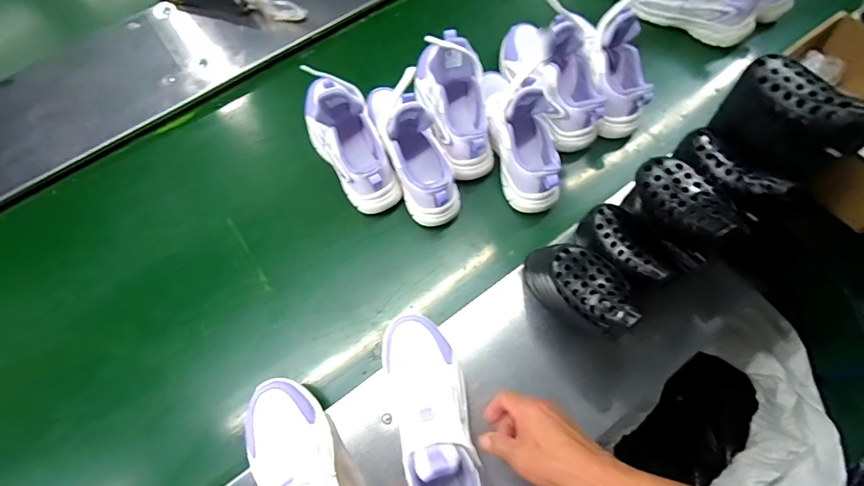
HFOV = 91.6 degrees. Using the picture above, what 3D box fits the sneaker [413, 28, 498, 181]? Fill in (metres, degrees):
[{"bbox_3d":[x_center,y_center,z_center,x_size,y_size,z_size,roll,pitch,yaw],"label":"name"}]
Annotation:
[{"bbox_3d":[0.037,-0.221,0.655,0.098,0.127,0.219,-18,70,-7],"label":"sneaker"}]

